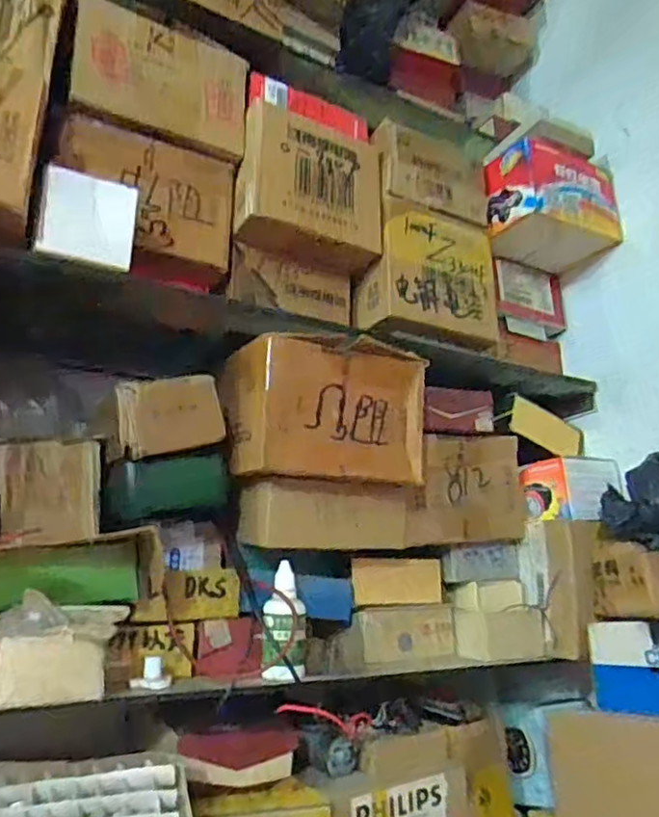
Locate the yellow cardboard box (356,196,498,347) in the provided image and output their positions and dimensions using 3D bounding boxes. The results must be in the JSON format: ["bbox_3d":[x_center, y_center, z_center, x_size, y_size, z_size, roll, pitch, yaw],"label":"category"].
[{"bbox_3d":[0.106,-0.132,0.685,0.146,0.139,0.070,10,-18,-32],"label":"yellow cardboard box"}]

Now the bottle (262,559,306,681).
[{"bbox_3d":[-0.037,0.175,0.522,0.035,0.089,0.030,1,-16,-3],"label":"bottle"}]

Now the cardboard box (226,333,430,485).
[{"bbox_3d":[-0.004,0.008,0.582,0.175,0.116,0.094,7,-17,-22],"label":"cardboard box"}]

